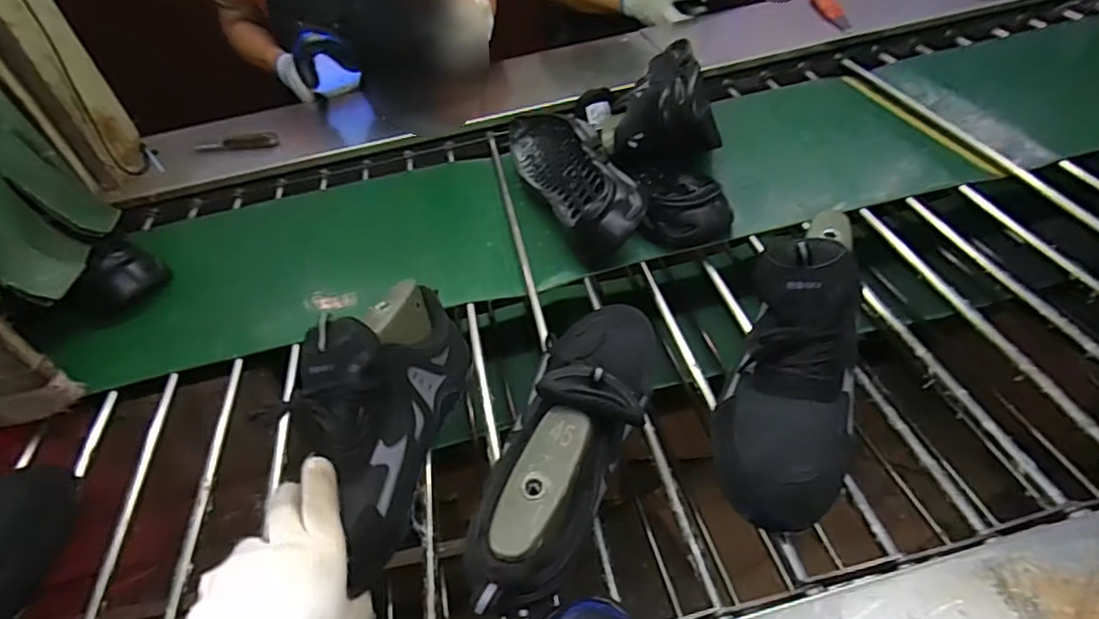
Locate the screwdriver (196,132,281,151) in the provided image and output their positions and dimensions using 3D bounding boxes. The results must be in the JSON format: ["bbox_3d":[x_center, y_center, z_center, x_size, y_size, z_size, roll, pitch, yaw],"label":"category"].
[{"bbox_3d":[-0.543,-0.290,1.028,0.145,0.020,0.025,-2,44,6],"label":"screwdriver"}]

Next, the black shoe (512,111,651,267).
[{"bbox_3d":[0.031,-0.177,0.800,0.094,0.098,0.318,-19,45,-11],"label":"black shoe"}]

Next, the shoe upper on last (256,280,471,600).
[{"bbox_3d":[-0.153,0.087,0.503,0.095,0.140,0.246,3,45,11],"label":"shoe upper on last"}]

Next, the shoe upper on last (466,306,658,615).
[{"bbox_3d":[0.018,0.082,0.464,0.101,0.121,0.294,7,46,15],"label":"shoe upper on last"}]

